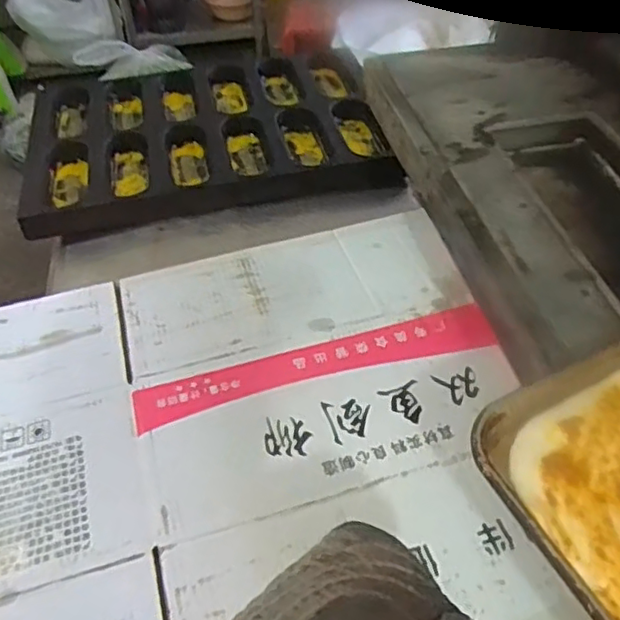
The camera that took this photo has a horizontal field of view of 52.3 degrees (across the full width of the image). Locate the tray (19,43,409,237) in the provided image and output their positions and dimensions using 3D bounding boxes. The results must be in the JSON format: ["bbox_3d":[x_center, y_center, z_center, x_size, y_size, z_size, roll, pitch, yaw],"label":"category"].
[{"bbox_3d":[-0.173,-0.317,1.085,0.583,0.057,0.463,-11,47,-6],"label":"tray"}]

